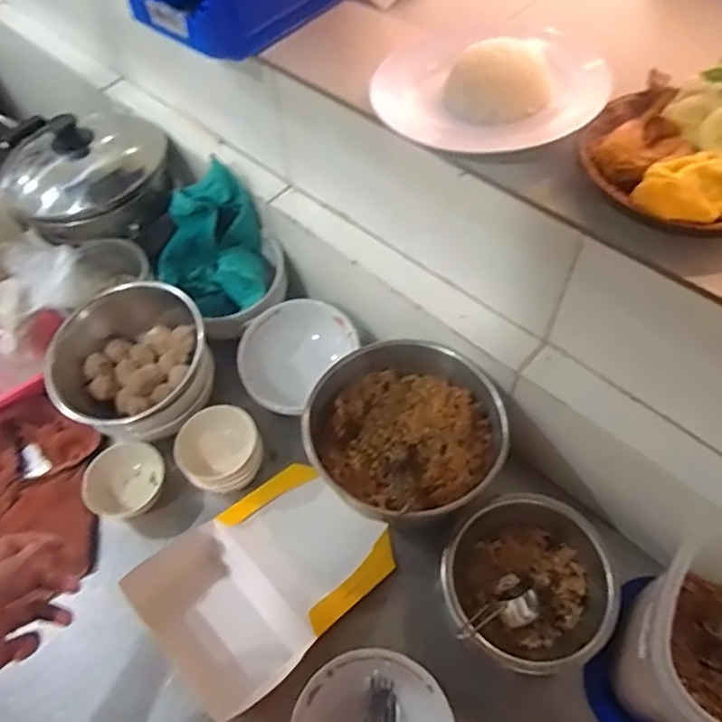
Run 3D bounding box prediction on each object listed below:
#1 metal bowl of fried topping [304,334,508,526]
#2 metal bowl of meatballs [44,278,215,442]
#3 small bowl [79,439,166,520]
[{"bbox_3d":[0.055,0.087,0.697,0.210,0.106,0.214,-2,57,3],"label":"metal bowl of fried topping"},{"bbox_3d":[-0.290,0.001,0.771,0.189,0.099,0.188,-2,57,3],"label":"metal bowl of meatballs"},{"bbox_3d":[-0.298,0.150,0.755,0.090,0.041,0.092,-2,57,3],"label":"small bowl"}]

